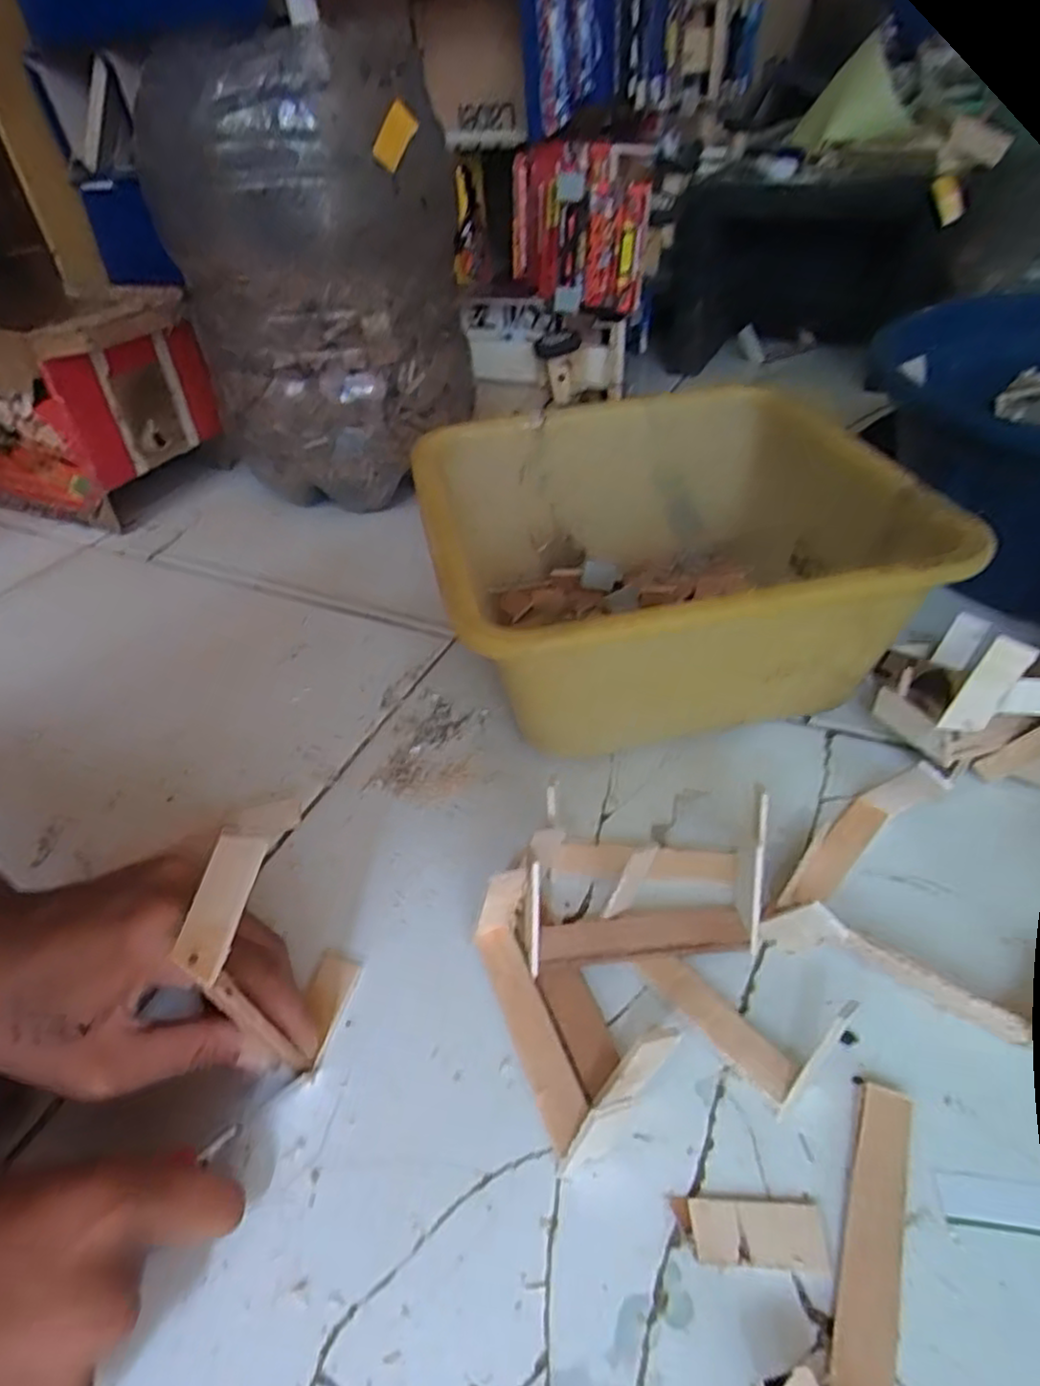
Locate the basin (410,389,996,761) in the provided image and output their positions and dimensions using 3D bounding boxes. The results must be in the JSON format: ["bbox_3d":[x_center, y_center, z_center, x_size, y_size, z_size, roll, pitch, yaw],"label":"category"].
[{"bbox_3d":[0.091,-0.092,0.464,0.284,0.124,0.284,-3,42,3],"label":"basin"}]

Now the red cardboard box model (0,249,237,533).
[{"bbox_3d":[-0.480,-0.301,0.721,0.365,0.181,0.171,15,45,22],"label":"red cardboard box model"}]

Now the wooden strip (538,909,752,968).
[{"bbox_3d":[0.056,0.111,0.323,0.094,0.007,0.021,-4,46,-5],"label":"wooden strip"}]

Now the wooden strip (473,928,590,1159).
[{"bbox_3d":[0.004,0.143,0.302,0.019,0.008,0.093,-19,44,-14],"label":"wooden strip"}]

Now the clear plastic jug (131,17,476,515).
[{"bbox_3d":[-0.183,-0.356,0.637,0.226,0.331,0.248,-21,44,-17],"label":"clear plastic jug"}]

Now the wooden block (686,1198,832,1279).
[{"bbox_3d":[0.083,0.189,0.246,0.044,0.004,0.020,0,42,6],"label":"wooden block"}]

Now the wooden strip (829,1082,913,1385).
[{"bbox_3d":[0.121,0.186,0.241,0.019,0.008,0.097,16,46,21],"label":"wooden strip"}]

